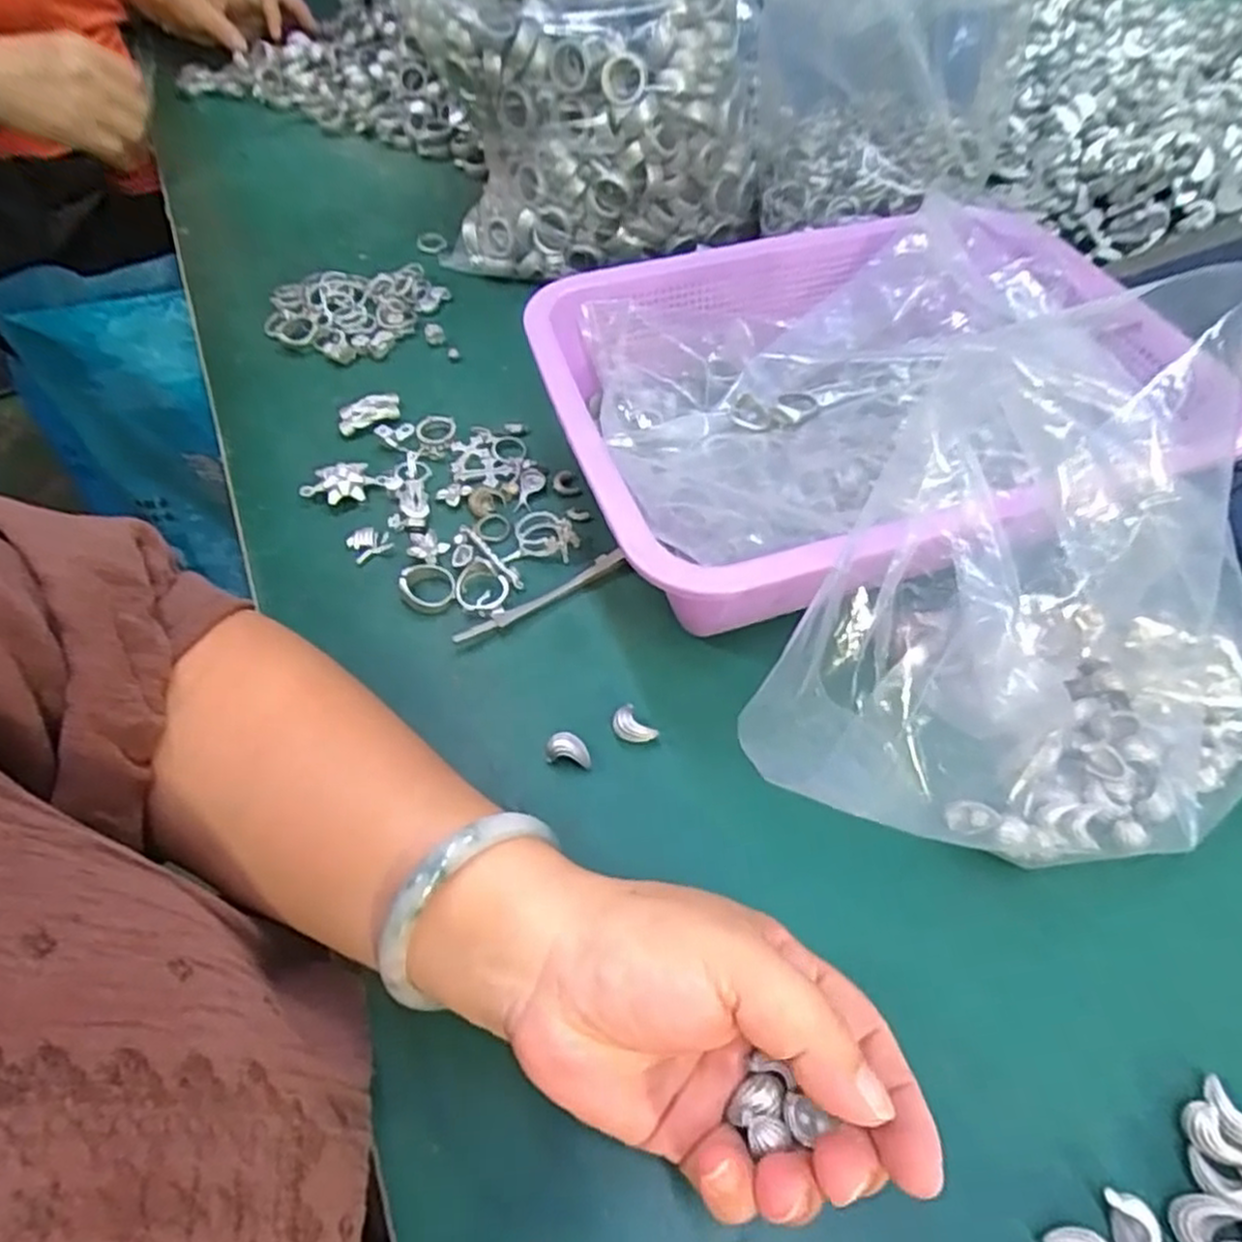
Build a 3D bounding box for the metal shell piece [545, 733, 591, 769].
[{"bbox_3d":[-0.022,0.055,0.323,0.019,0.013,0.010,6,56,5],"label":"metal shell piece"}]

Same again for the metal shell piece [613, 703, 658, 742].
[{"bbox_3d":[0.005,0.046,0.330,0.013,0.010,0.019,-38,63,-22],"label":"metal shell piece"}]

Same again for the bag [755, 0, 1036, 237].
[{"bbox_3d":[0.163,-0.333,0.456,0.167,0.146,0.087,-3,55,-1],"label":"bag"}]

